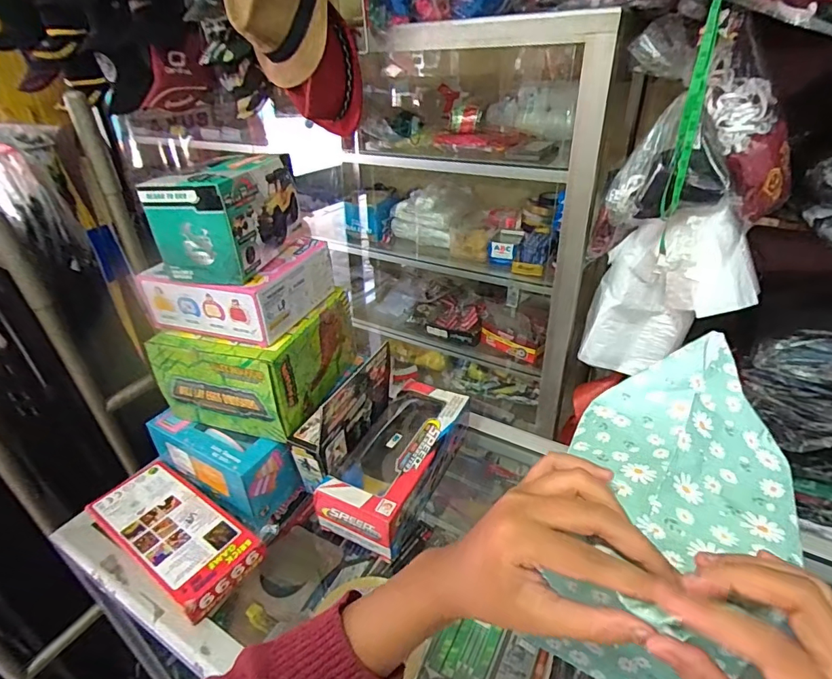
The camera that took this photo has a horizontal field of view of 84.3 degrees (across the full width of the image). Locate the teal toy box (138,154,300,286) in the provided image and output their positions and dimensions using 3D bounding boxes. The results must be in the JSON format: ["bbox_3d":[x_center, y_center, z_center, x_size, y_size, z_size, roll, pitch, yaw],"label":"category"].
[{"bbox_3d":[-0.179,-0.123,0.441,0.078,0.086,0.132,5,34,12],"label":"teal toy box"}]

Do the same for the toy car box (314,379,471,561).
[{"bbox_3d":[-0.016,0.125,0.511,0.091,0.048,0.208,14,37,23],"label":"toy car box"}]

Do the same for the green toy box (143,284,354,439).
[{"bbox_3d":[-0.170,0.012,0.513,0.141,0.097,0.162,9,35,17],"label":"green toy box"}]

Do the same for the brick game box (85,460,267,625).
[{"bbox_3d":[-0.238,0.186,0.452,0.187,0.020,0.078,20,39,30],"label":"brick game box"}]

